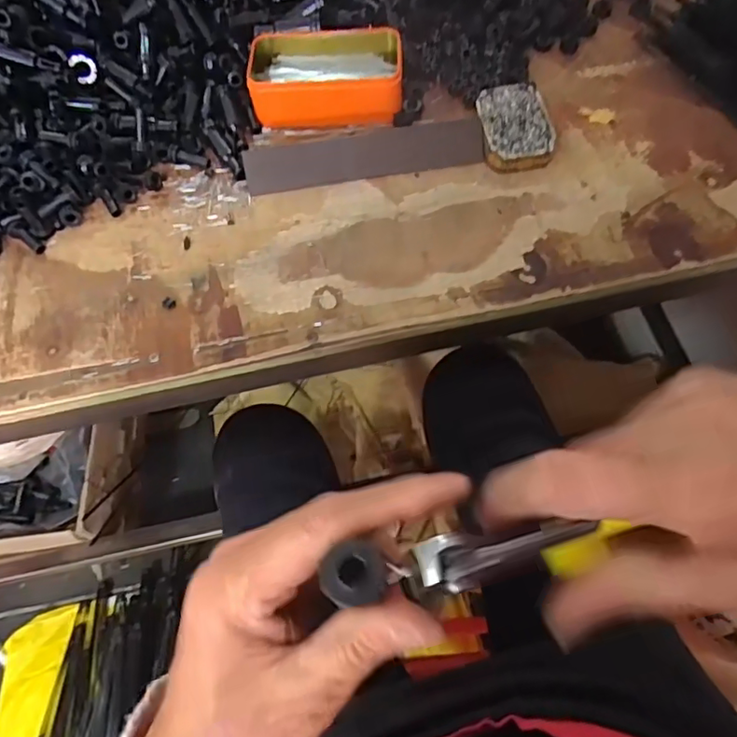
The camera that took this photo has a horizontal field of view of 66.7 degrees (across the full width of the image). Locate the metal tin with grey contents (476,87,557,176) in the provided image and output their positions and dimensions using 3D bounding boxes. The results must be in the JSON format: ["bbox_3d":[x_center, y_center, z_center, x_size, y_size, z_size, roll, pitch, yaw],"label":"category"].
[{"bbox_3d":[0.134,-0.221,0.514,0.062,0.020,0.083,-6,64,-1],"label":"metal tin with grey contents"}]

